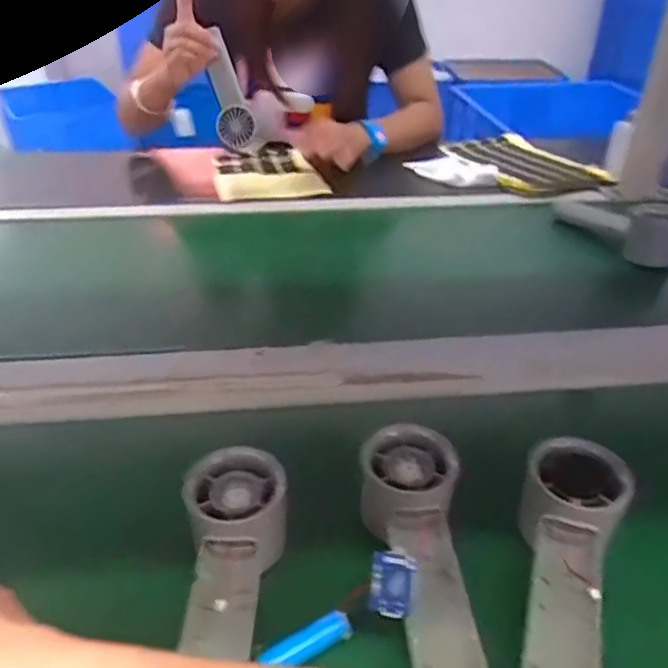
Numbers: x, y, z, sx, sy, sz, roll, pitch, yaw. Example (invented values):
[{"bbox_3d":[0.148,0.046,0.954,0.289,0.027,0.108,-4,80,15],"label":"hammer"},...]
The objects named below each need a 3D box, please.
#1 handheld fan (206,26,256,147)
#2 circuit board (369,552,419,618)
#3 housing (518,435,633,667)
[{"bbox_3d":[-0.141,-0.322,0.816,0.041,0.146,0.048,-12,-1,-20],"label":"handheld fan"},{"bbox_3d":[0.031,0.130,0.321,0.023,0.004,0.031,7,77,12],"label":"circuit board"},{"bbox_3d":[0.125,0.122,0.340,0.055,0.037,0.155,16,37,19],"label":"housing"}]

